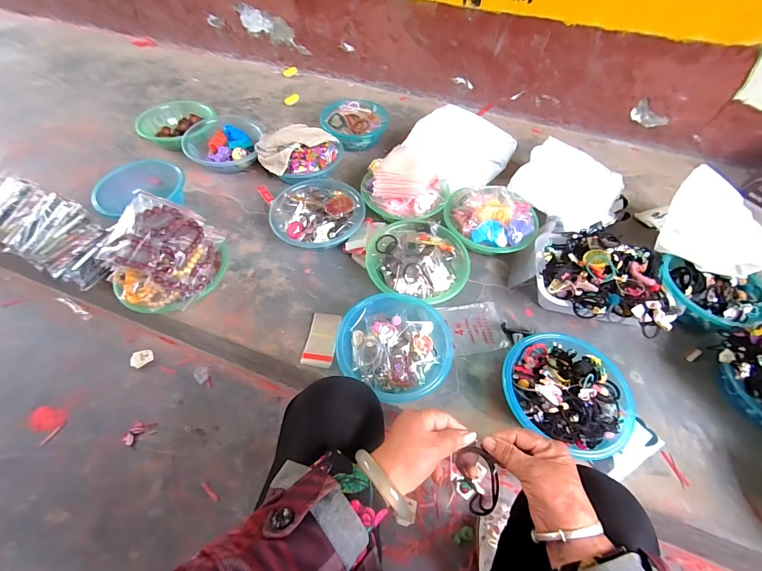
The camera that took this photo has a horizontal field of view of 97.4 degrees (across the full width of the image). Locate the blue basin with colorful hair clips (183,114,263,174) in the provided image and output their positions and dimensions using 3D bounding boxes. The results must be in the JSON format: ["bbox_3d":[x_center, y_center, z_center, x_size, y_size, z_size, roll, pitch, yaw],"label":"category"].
[{"bbox_3d":[-0.487,-0.436,1.051,0.214,0.080,0.212,2,55,-1],"label":"blue basin with colorful hair clips"}]

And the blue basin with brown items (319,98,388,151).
[{"bbox_3d":[-0.091,-0.557,1.143,0.212,0.083,0.210,1,55,-1],"label":"blue basin with brown items"}]

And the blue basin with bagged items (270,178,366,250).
[{"bbox_3d":[-0.165,-0.193,0.887,0.231,0.095,0.216,1,55,-1],"label":"blue basin with bagged items"}]

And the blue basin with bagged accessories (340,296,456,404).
[{"bbox_3d":[0.026,0.126,0.685,0.216,0.077,0.210,1,55,-1],"label":"blue basin with bagged accessories"}]

